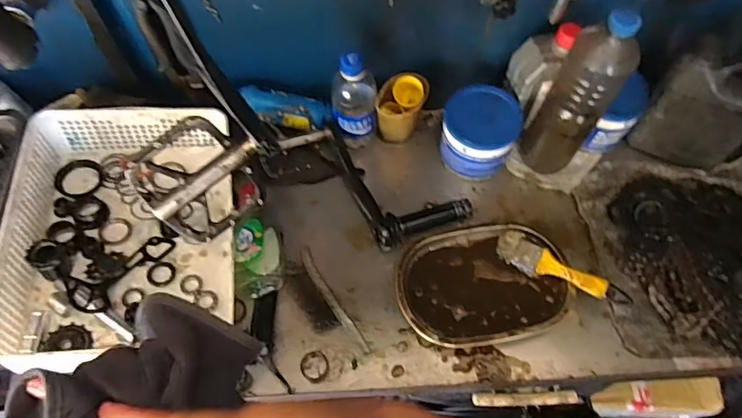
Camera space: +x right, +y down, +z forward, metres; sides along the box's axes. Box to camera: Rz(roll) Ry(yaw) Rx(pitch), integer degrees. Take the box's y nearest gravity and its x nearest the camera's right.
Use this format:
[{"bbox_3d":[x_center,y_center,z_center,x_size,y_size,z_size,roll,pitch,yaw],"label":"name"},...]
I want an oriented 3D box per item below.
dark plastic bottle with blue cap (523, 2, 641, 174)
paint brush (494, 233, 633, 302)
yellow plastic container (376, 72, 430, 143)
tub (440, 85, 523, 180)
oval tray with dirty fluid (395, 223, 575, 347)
[{"bbox_3d":[0.263,-0.142,0.651,0.080,0.252,0.070,35,67,19],"label":"dark plastic bottle with blue cap"},{"bbox_3d":[0.238,0.081,0.659,0.165,0.012,0.042,31,93,26],"label":"paint brush"},{"bbox_3d":[0.044,-0.144,0.752,0.064,0.097,0.070,1,64,-2],"label":"yellow plastic container"},{"bbox_3d":[0.150,-0.111,0.732,0.099,0.088,0.105,-1,61,1],"label":"tub"},{"bbox_3d":[0.142,0.093,0.663,0.212,0.029,0.151,-10,61,-4],"label":"oval tray with dirty fluid"}]

